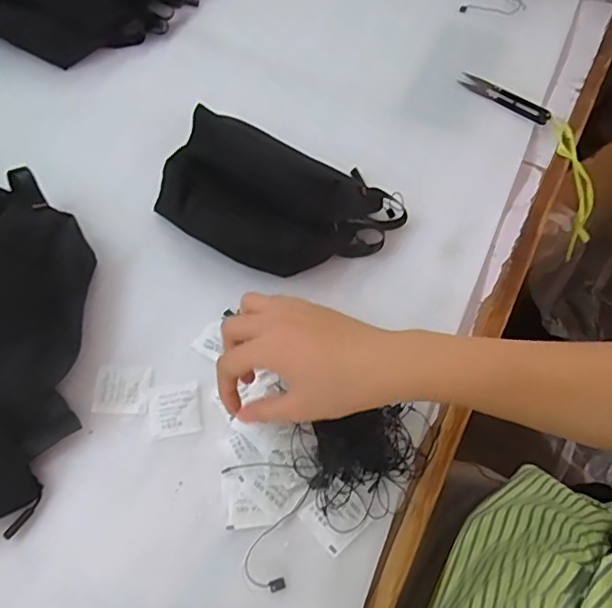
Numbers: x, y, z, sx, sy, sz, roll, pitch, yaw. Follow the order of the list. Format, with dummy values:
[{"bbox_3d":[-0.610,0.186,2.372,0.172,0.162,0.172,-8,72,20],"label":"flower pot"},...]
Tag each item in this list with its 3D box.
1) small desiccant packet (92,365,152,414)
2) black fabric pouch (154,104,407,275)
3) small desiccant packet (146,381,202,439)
[{"bbox_3d":[-0.146,0.067,0.447,0.042,0.004,0.039,1,62,-1],"label":"small desiccant packet"},{"bbox_3d":[-0.032,-0.099,0.512,0.213,0.049,0.141,29,65,13],"label":"black fabric pouch"},{"bbox_3d":[-0.104,0.083,0.443,0.041,0.004,0.042,-9,63,-7],"label":"small desiccant packet"}]

